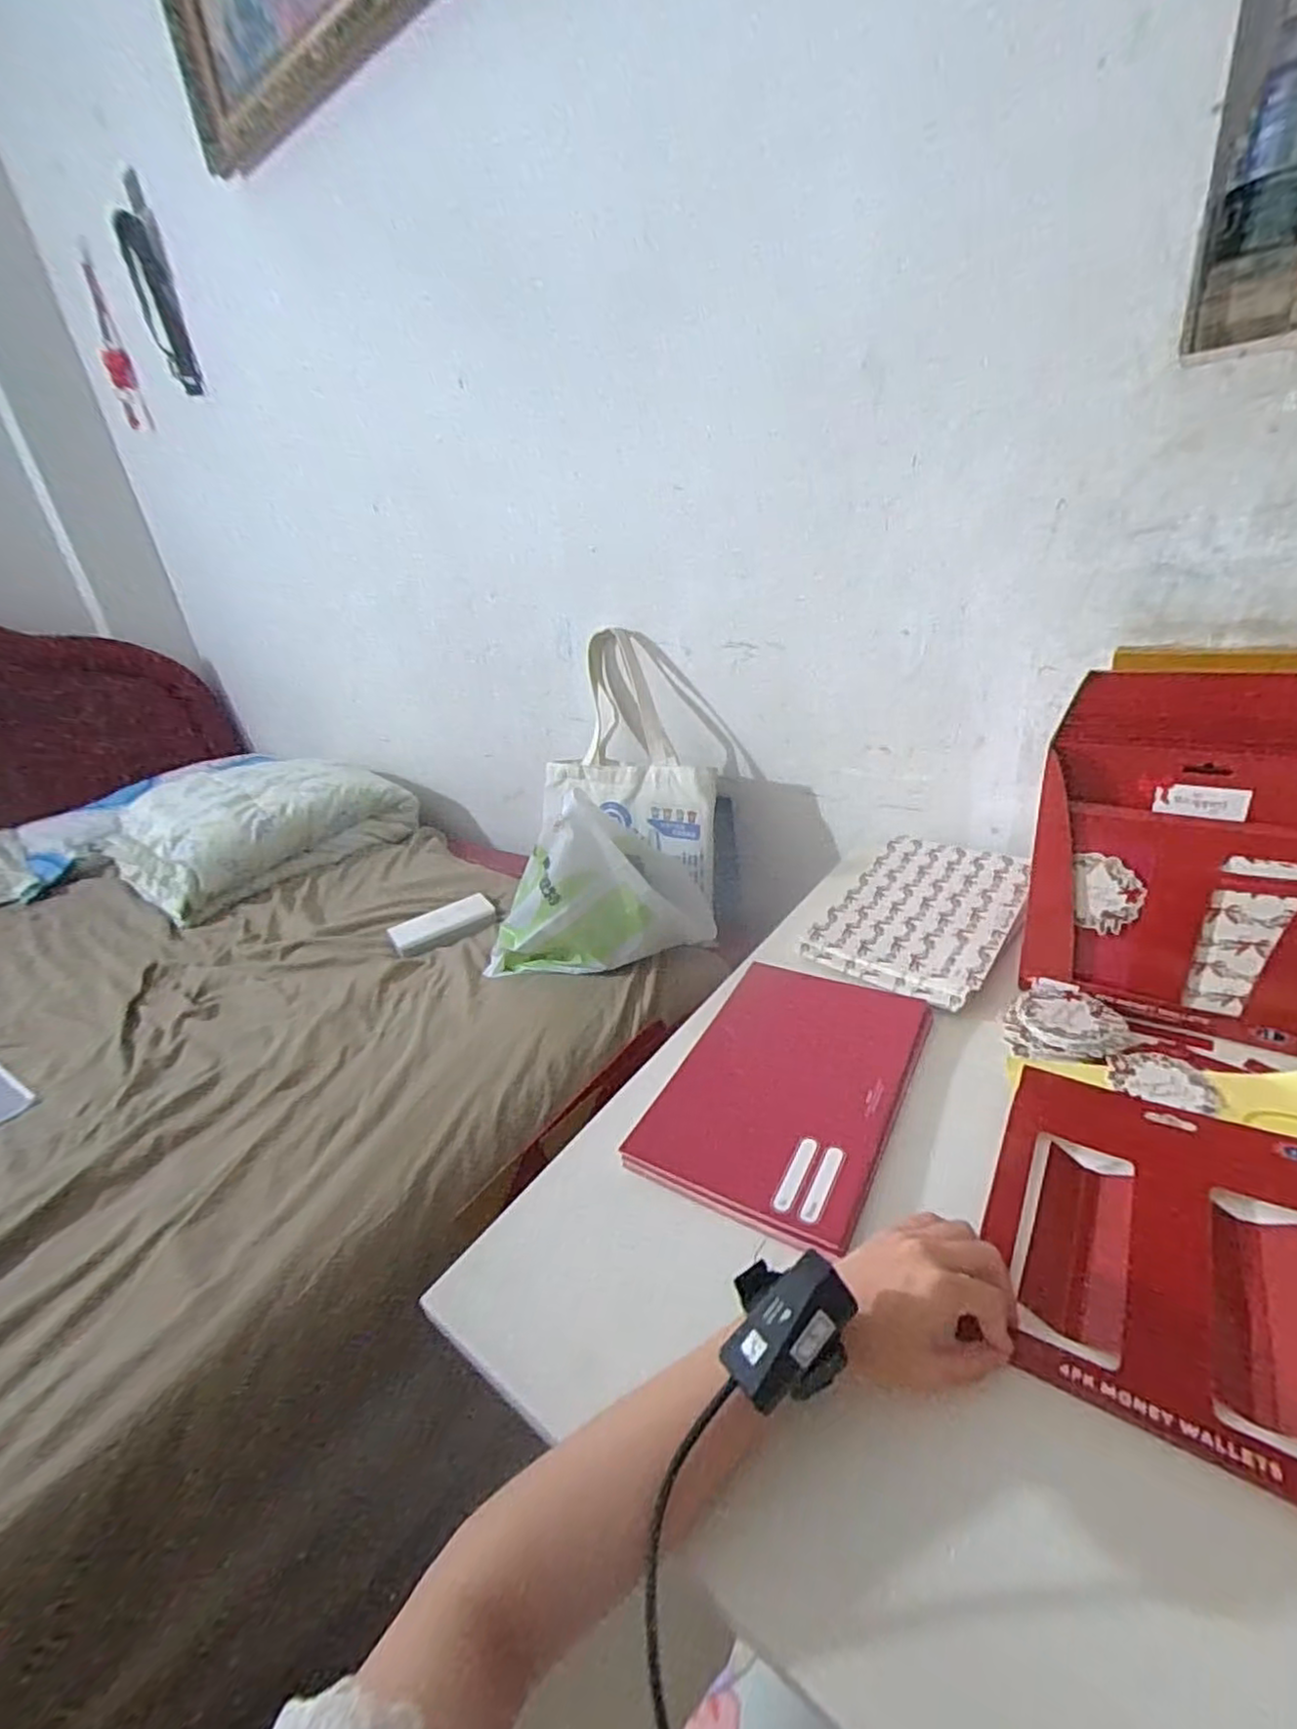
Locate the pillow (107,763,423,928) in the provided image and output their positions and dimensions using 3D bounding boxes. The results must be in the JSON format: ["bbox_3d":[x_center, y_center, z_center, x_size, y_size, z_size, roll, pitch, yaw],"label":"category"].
[{"bbox_3d":[-0.903,-0.109,1.573,0.525,0.206,0.538,17,35,41],"label":"pillow"}]

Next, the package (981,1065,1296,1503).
[{"bbox_3d":[0.326,0.231,0.423,0.191,0.017,0.238,10,31,32],"label":"package"}]

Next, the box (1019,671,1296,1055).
[{"bbox_3d":[0.472,-0.021,0.601,0.197,0.237,0.206,12,32,35],"label":"box"}]

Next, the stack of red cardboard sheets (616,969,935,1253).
[{"bbox_3d":[0.121,0.181,0.582,0.179,0.019,0.267,10,31,32],"label":"stack of red cardboard sheets"}]

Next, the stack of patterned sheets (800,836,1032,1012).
[{"bbox_3d":[0.309,0.048,0.757,0.176,0.025,0.278,14,33,38],"label":"stack of patterned sheets"}]

